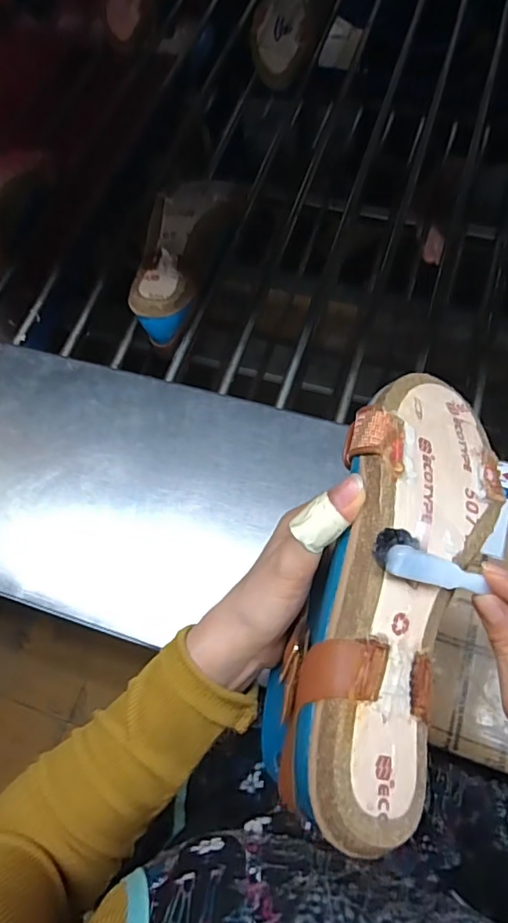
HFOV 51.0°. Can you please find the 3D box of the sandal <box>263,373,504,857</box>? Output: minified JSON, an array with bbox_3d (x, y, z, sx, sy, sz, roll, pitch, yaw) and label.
[{"bbox_3d":[0.068,0.049,0.262,0.082,0.056,0.234,18,69,12],"label":"sandal"}]

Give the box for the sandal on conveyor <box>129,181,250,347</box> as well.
[{"bbox_3d":[-0.082,-0.239,0.604,0.081,0.060,0.219,17,69,12],"label":"sandal on conveyor"}]

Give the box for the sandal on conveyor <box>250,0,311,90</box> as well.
[{"bbox_3d":[0.053,-0.652,0.767,0.086,0.045,0.240,14,79,11],"label":"sandal on conveyor"}]

